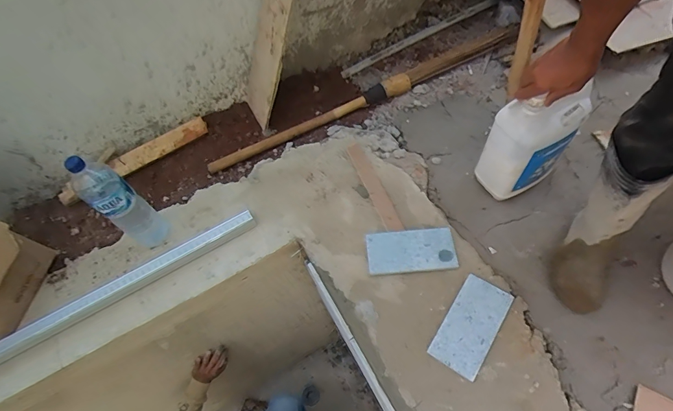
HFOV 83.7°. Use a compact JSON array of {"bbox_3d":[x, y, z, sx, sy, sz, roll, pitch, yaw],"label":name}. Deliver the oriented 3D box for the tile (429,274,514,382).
[{"bbox_3d":[0.279,0.245,0.780,0.099,0.018,0.198,30,64,21],"label":"tile"}]

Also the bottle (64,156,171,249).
[{"bbox_3d":[-0.489,-0.003,0.860,0.080,0.313,0.087,36,69,24],"label":"bottle"}]

